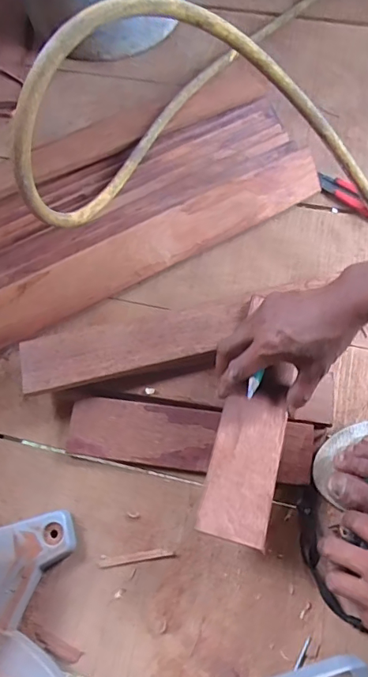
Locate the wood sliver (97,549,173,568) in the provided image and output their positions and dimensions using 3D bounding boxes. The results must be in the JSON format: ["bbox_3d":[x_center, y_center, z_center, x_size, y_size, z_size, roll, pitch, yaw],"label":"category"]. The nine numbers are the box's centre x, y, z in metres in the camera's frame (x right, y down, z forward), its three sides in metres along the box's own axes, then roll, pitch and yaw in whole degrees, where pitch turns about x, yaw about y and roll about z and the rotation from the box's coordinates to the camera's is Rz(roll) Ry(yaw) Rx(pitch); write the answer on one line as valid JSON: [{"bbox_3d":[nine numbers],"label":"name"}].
[{"bbox_3d":[-0.049,0.221,0.463,0.074,0.004,0.008,-9,67,-1],"label":"wood sliver"}]

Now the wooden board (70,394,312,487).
[{"bbox_3d":[0.006,0.108,0.499,0.258,0.018,0.065,7,68,6],"label":"wooden board"}]

